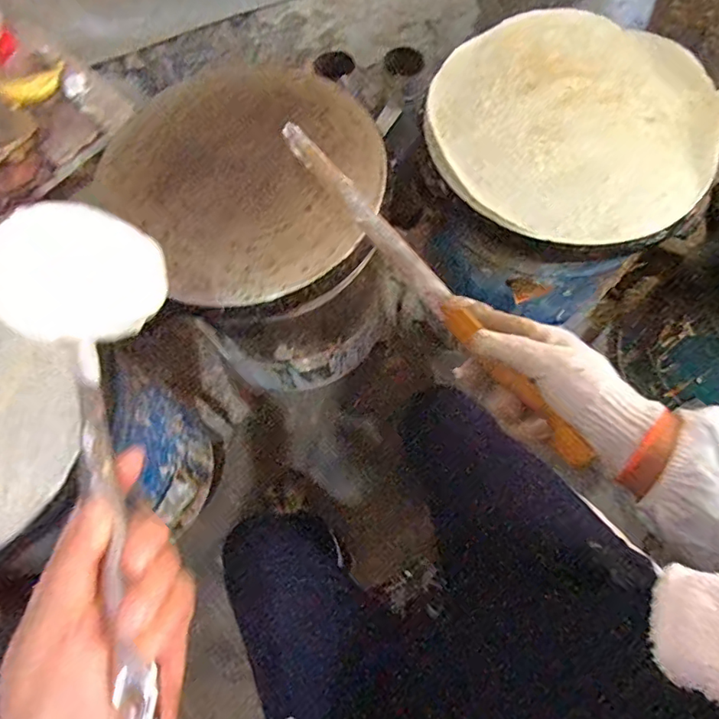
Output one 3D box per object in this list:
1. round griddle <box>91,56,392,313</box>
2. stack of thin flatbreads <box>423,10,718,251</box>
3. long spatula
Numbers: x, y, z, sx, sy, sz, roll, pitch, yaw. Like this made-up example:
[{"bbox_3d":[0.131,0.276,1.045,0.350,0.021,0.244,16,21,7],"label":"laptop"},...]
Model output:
[{"bbox_3d":[-0.148,-0.260,0.696,0.351,0.034,0.381,0,69,-1],"label":"round griddle"},{"bbox_3d":[0.282,-0.322,0.694,0.376,0.038,0.365,38,73,13],"label":"stack of thin flatbreads"},{"bbox_3d":[0.042,-0.085,0.462,0.021,0.036,0.433,-32,65,-12],"label":"long spatula"}]

